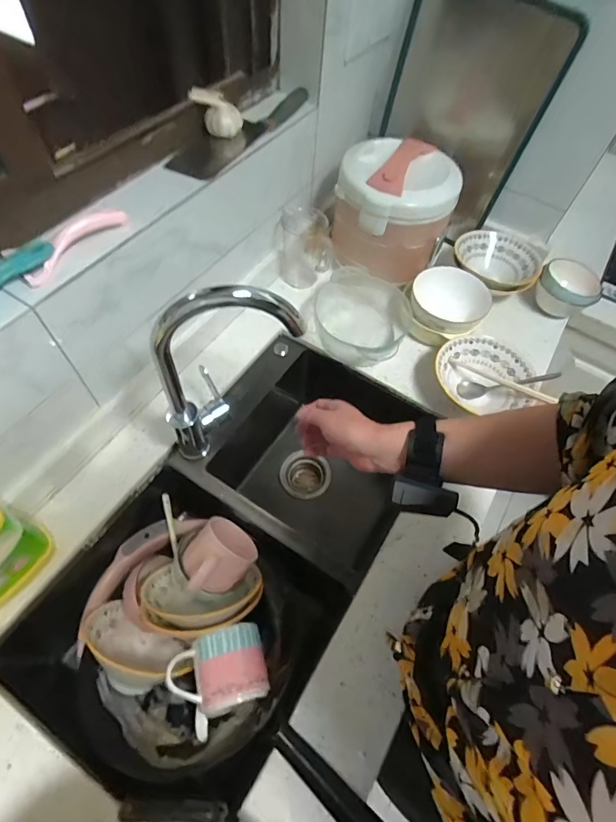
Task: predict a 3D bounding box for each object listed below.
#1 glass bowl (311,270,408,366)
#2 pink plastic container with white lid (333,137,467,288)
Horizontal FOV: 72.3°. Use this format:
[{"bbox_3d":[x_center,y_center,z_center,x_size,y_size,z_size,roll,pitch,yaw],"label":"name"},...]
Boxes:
[{"bbox_3d":[0.101,-0.175,0.827,0.173,0.078,0.183,2,59,-3],"label":"glass bowl"},{"bbox_3d":[0.167,-0.405,0.862,0.216,0.202,0.201,11,59,2],"label":"pink plastic container with white lid"}]

